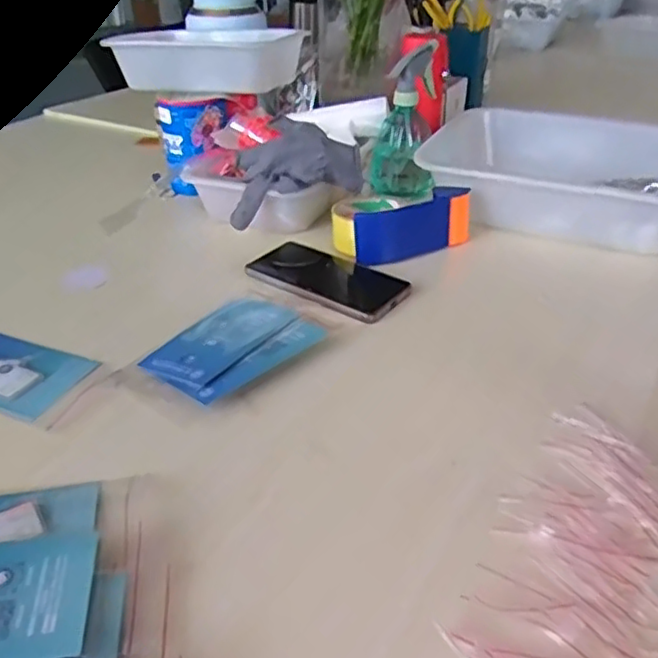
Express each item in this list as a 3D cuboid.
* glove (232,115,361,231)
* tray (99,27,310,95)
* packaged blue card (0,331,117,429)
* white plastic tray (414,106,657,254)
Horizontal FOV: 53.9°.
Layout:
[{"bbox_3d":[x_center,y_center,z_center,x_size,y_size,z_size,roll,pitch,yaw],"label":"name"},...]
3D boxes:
[{"bbox_3d":[-0.041,-0.189,0.771,0.160,0.082,0.101,-8,34,-12],"label":"glove"},{"bbox_3d":[-0.159,-0.385,0.910,0.236,0.063,0.180,10,35,15],"label":"tray"},{"bbox_3d":[-0.273,0.038,0.559,0.159,0.009,0.087,14,36,20],"label":"packaged blue card"},{"bbox_3d":[0.293,-0.188,0.800,0.331,0.080,0.233,19,38,27],"label":"white plastic tray"}]

